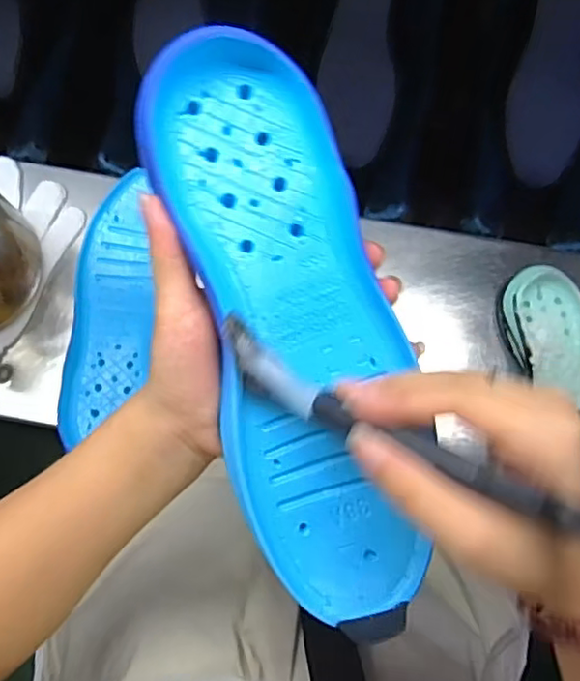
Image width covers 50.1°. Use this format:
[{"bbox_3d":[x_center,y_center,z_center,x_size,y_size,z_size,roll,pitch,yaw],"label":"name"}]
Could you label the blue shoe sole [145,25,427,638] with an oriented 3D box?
[{"bbox_3d":[0.004,-0.002,0.278,0.089,0.026,0.261,-13,94,-2],"label":"blue shoe sole"}]

